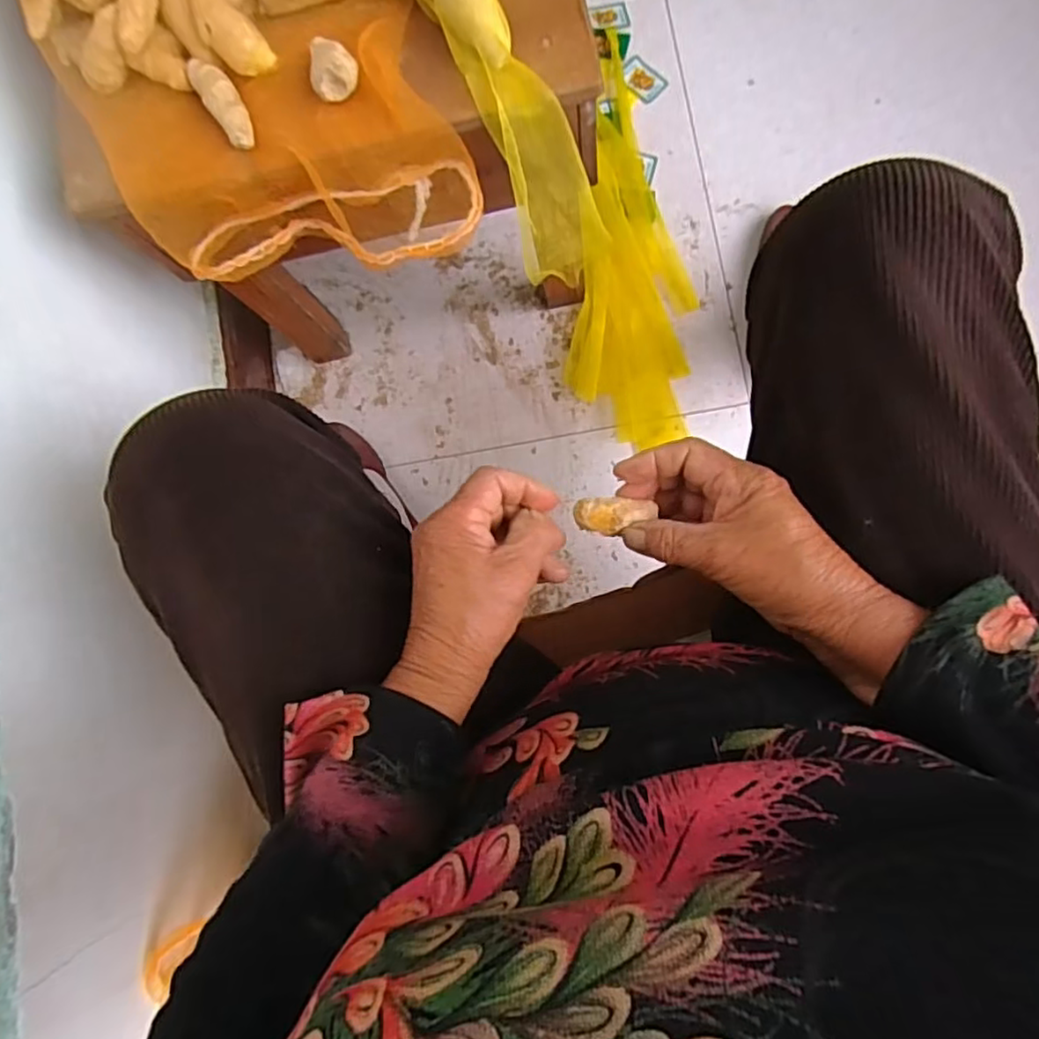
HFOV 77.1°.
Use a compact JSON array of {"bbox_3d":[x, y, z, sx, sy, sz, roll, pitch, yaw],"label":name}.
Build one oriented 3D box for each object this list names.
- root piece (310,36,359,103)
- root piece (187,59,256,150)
[{"bbox_3d":[-0.132,-0.315,0.452,0.033,0.020,0.039,-27,82,5],"label":"root piece"},{"bbox_3d":[-0.218,-0.308,0.480,0.024,0.017,0.074,-35,82,4],"label":"root piece"}]

